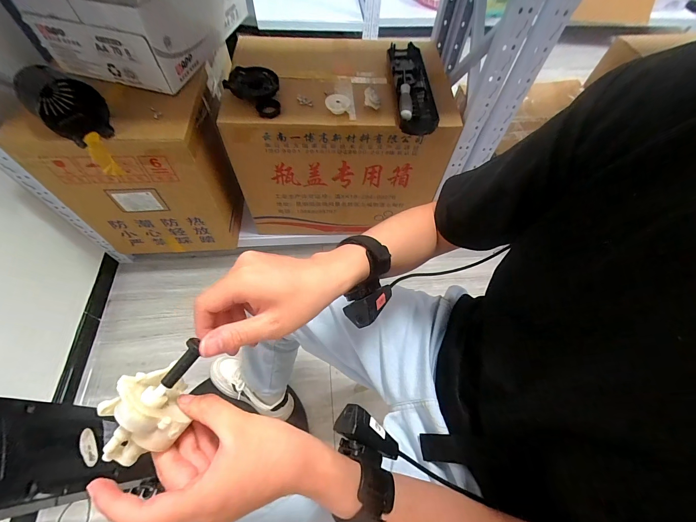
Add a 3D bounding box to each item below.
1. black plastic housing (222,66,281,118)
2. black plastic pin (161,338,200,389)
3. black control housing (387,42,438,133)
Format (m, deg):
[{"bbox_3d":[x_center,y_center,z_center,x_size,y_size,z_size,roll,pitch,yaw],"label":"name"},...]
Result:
[{"bbox_3d":[-0.227,-0.410,0.735,0.133,0.045,0.127,1,61,3],"label":"black plastic housing"},{"bbox_3d":[-0.124,0.077,0.228,0.011,0.008,0.037,29,81,17],"label":"black plastic pin"},{"bbox_3d":[0.151,-0.431,0.739,0.095,0.050,0.304,-1,61,2],"label":"black control housing"}]

